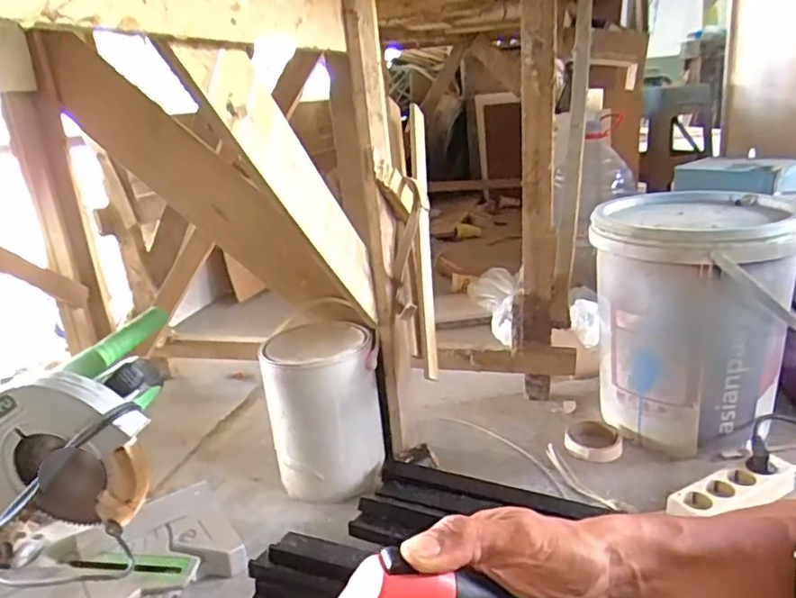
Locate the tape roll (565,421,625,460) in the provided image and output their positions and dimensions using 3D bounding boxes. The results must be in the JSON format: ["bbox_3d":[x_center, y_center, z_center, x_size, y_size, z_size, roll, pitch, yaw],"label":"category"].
[{"bbox_3d":[0.330,0.239,1.022,0.094,0.023,0.092,-3,19,1],"label":"tape roll"}]

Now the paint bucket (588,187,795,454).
[{"bbox_3d":[0.478,0.044,1.014,0.278,0.391,0.276,-3,19,1],"label":"paint bucket"}]

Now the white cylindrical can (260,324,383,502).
[{"bbox_3d":[-0.117,0.181,0.978,0.171,0.245,0.159,-3,19,1],"label":"white cylindrical can"}]

